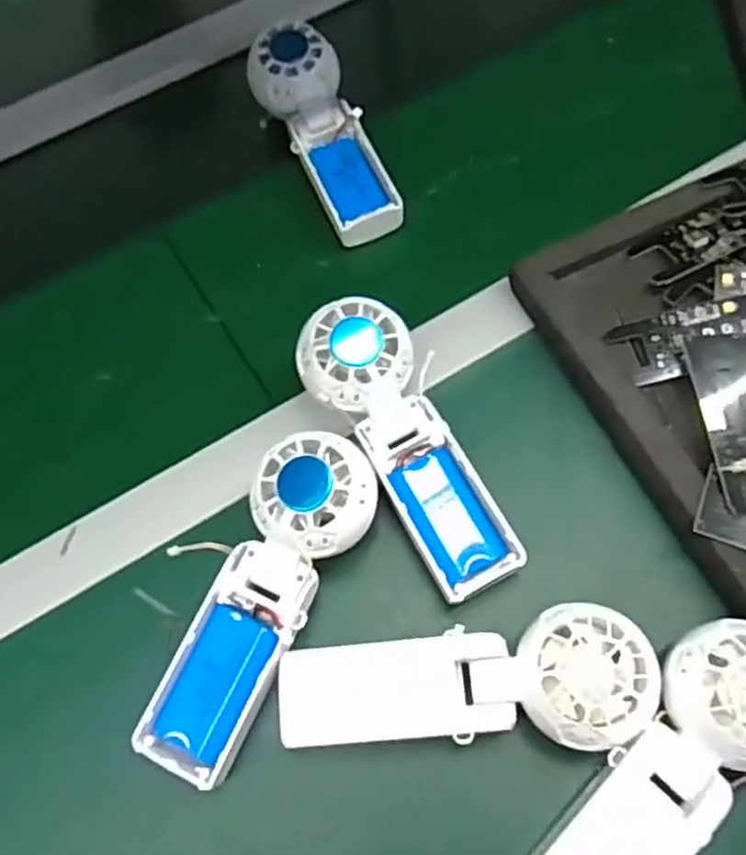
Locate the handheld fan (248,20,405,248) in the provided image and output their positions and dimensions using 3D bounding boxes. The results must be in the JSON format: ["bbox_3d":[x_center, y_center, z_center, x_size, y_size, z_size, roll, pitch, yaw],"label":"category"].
[{"bbox_3d":[-0.035,-0.202,0.512,0.061,0.058,0.160,-19,66,-5],"label":"handheld fan"}]

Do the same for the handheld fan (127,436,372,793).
[{"bbox_3d":[-0.058,0.083,0.364,0.059,0.026,0.169,26,83,14],"label":"handheld fan"}]

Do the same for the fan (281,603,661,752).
[{"bbox_3d":[0.042,0.125,0.349,0.169,0.056,0.057,-7,66,0],"label":"fan"}]

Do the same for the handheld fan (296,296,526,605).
[{"bbox_3d":[0.019,0.008,0.393,0.057,0.027,0.167,-29,83,-10],"label":"handheld fan"}]

